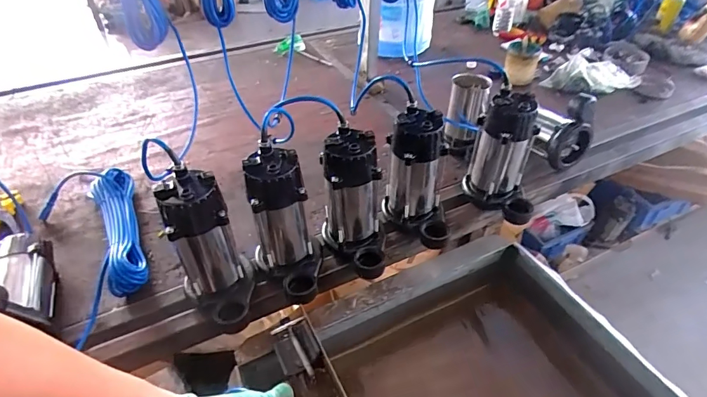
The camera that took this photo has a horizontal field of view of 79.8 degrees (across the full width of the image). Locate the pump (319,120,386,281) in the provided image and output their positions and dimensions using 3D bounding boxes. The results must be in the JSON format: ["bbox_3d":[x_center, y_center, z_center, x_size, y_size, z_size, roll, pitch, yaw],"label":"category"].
[{"bbox_3d":[0.001,0.014,0.743,0.108,0.232,0.131,-6,41,-6],"label":"pump"}]

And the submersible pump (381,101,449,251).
[{"bbox_3d":[0.125,-0.045,0.806,0.126,0.236,0.136,6,41,7],"label":"submersible pump"}]

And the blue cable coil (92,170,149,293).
[{"bbox_3d":[-0.484,0.048,0.857,0.086,0.051,0.354,-19,44,-20],"label":"blue cable coil"}]

